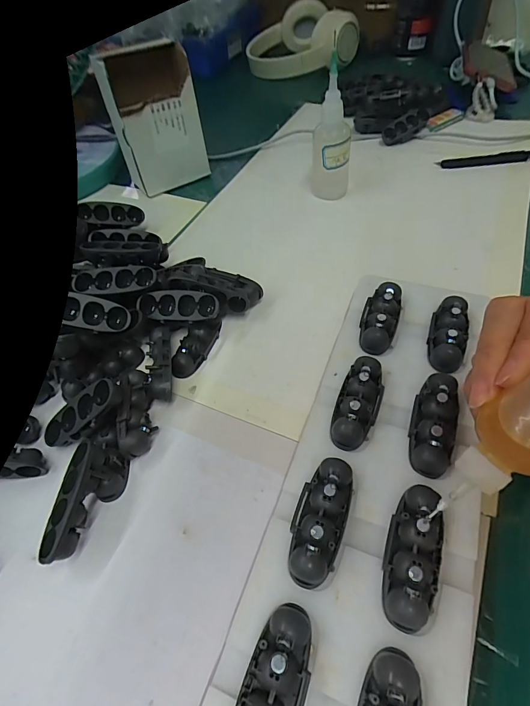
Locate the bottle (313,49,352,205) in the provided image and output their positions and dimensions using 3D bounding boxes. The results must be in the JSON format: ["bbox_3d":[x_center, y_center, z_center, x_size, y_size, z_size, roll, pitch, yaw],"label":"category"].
[{"bbox_3d":[0.066,-0.210,0.381,0.029,0.118,0.031,-32,55,-18],"label":"bottle"}]

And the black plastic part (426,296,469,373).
[{"bbox_3d":[0.125,-0.014,0.262,0.023,0.016,0.060,16,55,18],"label":"black plastic part"}]

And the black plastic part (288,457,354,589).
[{"bbox_3d":[0.028,0.083,0.196,0.025,0.015,0.062,15,55,17],"label":"black plastic part"}]

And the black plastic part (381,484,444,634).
[{"bbox_3d":[0.070,0.093,0.181,0.023,0.020,0.061,15,55,17],"label":"black plastic part"}]

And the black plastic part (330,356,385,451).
[{"bbox_3d":[0.057,0.029,0.235,0.024,0.016,0.061,16,55,18],"label":"black plastic part"}]

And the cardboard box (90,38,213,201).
[{"bbox_3d":[-0.120,-0.258,0.428,0.090,0.127,0.067,-18,52,-8],"label":"cardboard box"}]

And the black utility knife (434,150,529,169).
[{"bbox_3d":[0.260,-0.218,0.432,0.128,0.012,0.009,-2,52,4],"label":"black utility knife"}]

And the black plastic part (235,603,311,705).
[{"bbox_3d":[0.003,0.138,0.156,0.025,0.015,0.061,16,55,18],"label":"black plastic part"}]

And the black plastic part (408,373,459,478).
[{"bbox_3d":[0.097,0.040,0.222,0.023,0.017,0.059,14,55,17],"label":"black plastic part"}]

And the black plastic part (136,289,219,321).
[{"bbox_3d":[-0.067,-0.037,0.299,0.064,0.011,0.024,2,89,9],"label":"black plastic part"}]

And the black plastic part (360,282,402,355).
[{"bbox_3d":[0.083,-0.027,0.276,0.025,0.015,0.060,14,55,17],"label":"black plastic part"}]

